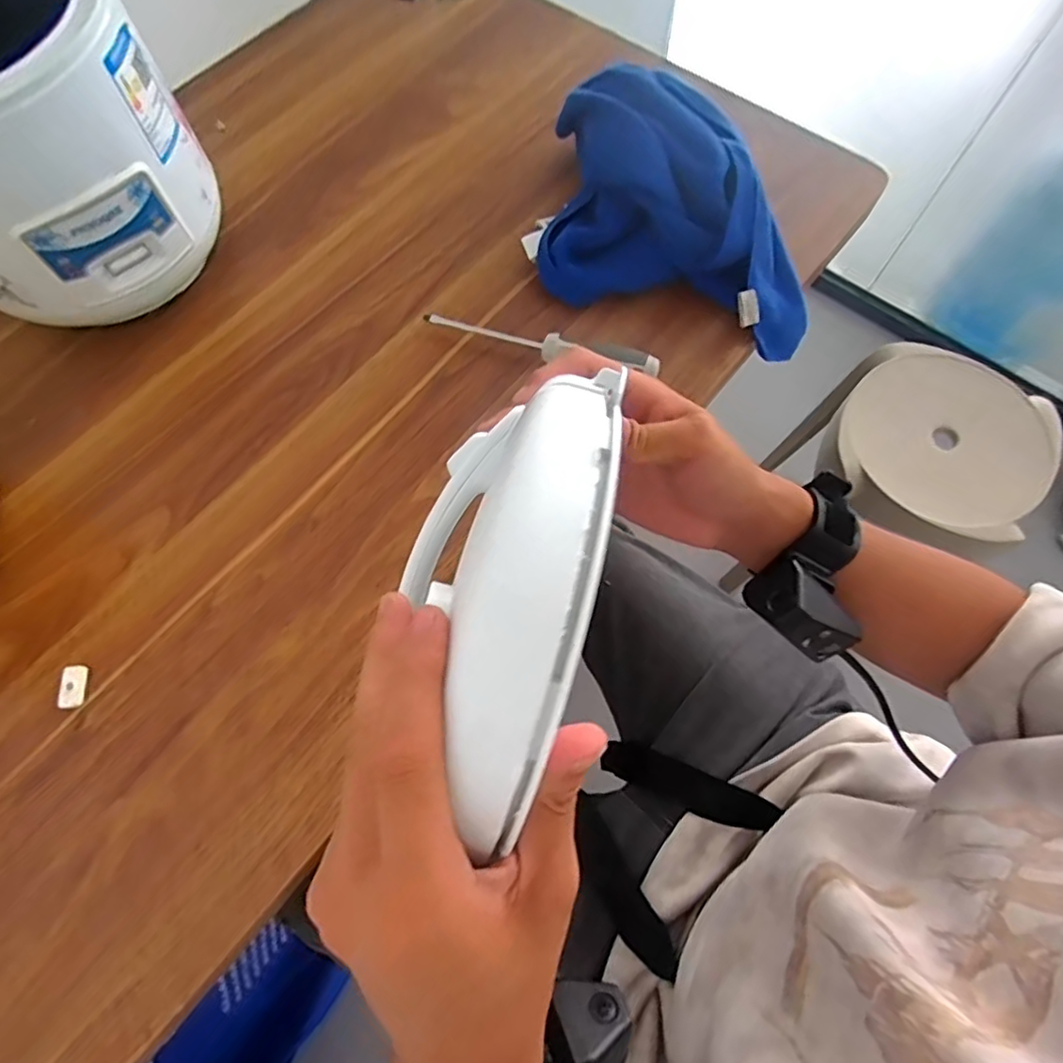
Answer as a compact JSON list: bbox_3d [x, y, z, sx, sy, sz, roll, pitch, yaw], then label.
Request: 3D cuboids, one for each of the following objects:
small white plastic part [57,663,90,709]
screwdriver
[{"bbox_3d":[-0.295,0.099,0.387,0.013,0.010,0.028,-3,69,-2],"label":"small white plastic part"},{"bbox_3d":[0.006,-0.146,0.465,0.186,0.023,0.020,13,69,4],"label":"screwdriver"}]

